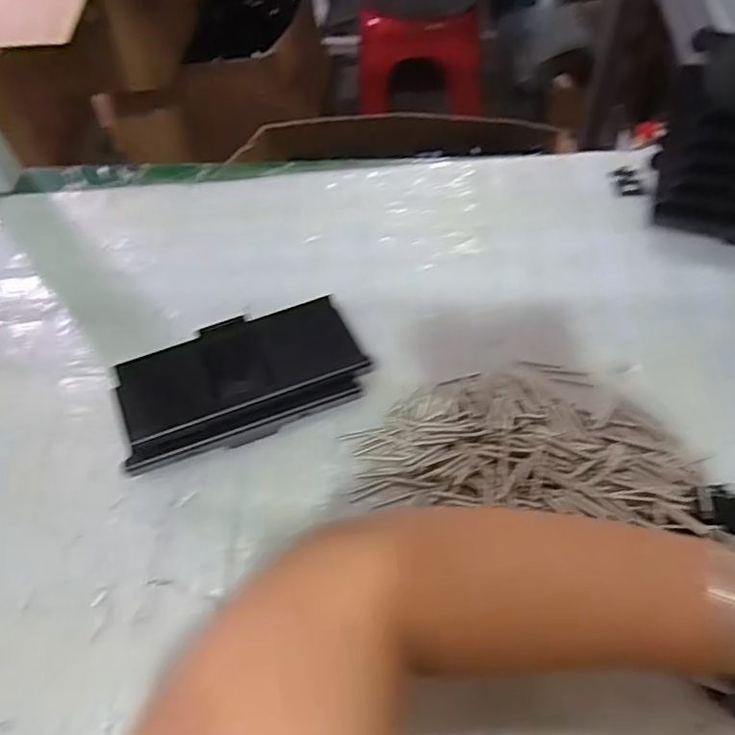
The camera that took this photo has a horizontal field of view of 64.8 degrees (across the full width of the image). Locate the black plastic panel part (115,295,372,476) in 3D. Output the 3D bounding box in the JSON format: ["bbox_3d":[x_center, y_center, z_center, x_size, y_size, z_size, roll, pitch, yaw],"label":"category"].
[{"bbox_3d":[-0.090,0.008,0.414,0.169,0.021,0.083,-20,76,-13],"label":"black plastic panel part"}]

